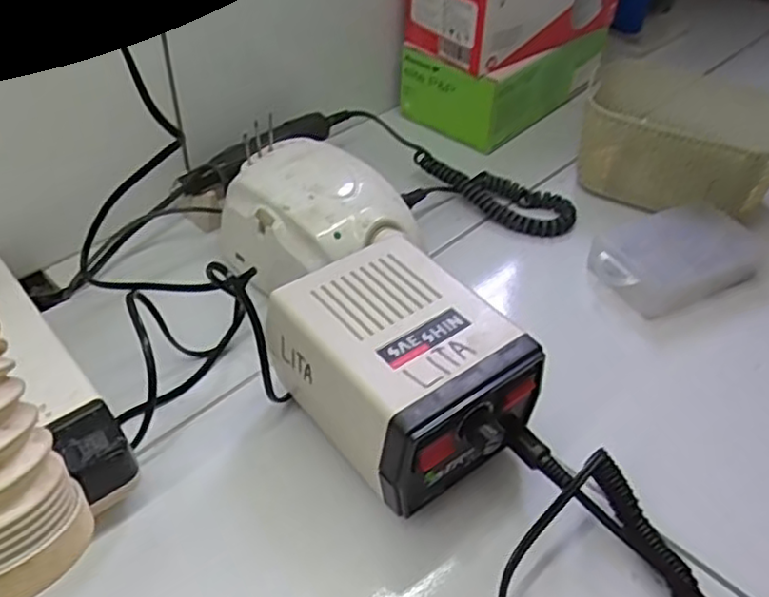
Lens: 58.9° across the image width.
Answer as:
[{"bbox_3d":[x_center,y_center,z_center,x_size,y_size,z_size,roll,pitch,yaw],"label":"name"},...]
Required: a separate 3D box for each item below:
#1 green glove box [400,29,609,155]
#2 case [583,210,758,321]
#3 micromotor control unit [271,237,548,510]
[{"bbox_3d":[0.129,-0.248,0.725,0.117,0.069,0.222,32,50,28],"label":"green glove box"},{"bbox_3d":[0.227,-0.035,0.537,0.127,0.035,0.077,-19,47,-22],"label":"case"},{"bbox_3d":[0.006,0.047,0.389,0.108,0.086,0.133,-27,51,-29],"label":"micromotor control unit"}]

